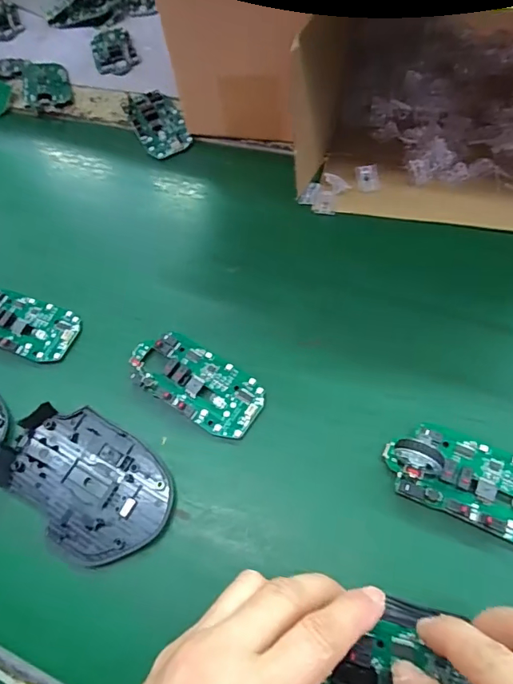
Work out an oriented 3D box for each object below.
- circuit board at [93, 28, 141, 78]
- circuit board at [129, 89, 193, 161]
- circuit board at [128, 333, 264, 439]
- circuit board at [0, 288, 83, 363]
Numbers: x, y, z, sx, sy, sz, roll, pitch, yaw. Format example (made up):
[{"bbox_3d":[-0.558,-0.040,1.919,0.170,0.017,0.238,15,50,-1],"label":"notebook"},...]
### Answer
[{"bbox_3d":[-0.161,-0.329,0.519,0.046,0.012,0.089,-21,61,-4],"label":"circuit board"},{"bbox_3d":[-0.093,-0.208,0.445,0.044,0.013,0.087,-20,63,-6],"label":"circuit board"},{"bbox_3d":[-0.041,0.026,0.312,0.097,0.010,0.045,30,68,18],"label":"circuit board"},{"bbox_3d":[-0.177,-0.013,0.352,0.089,0.010,0.046,17,65,13],"label":"circuit board"}]

